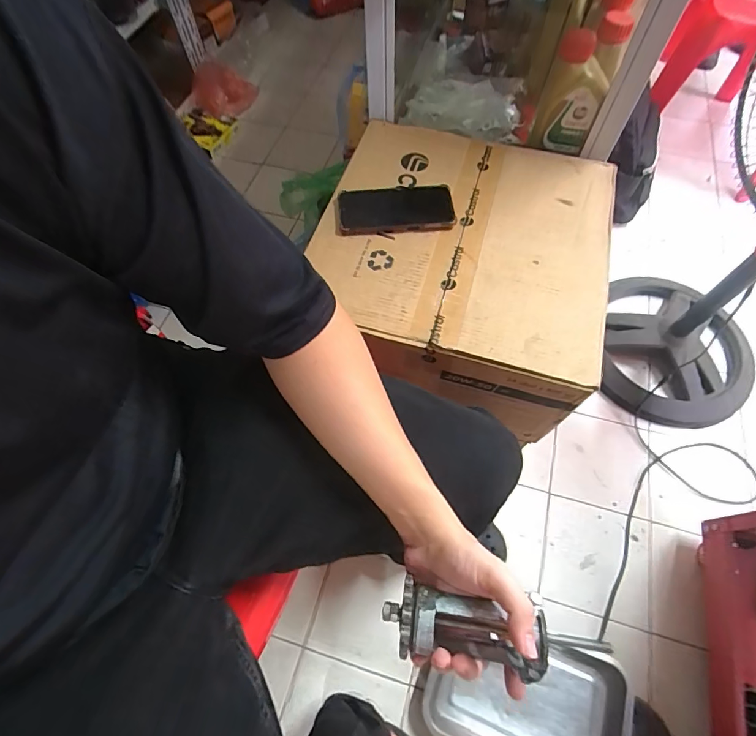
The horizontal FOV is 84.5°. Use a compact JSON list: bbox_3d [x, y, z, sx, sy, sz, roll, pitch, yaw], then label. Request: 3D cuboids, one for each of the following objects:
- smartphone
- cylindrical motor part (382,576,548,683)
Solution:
[{"bbox_3d":[0.027,-0.230,0.599,0.162,0.013,0.088,-4,63,-1],"label":"smartphone"},{"bbox_3d":[0.065,0.202,0.325,0.116,0.048,0.052,11,63,7],"label":"cylindrical motor part"}]

